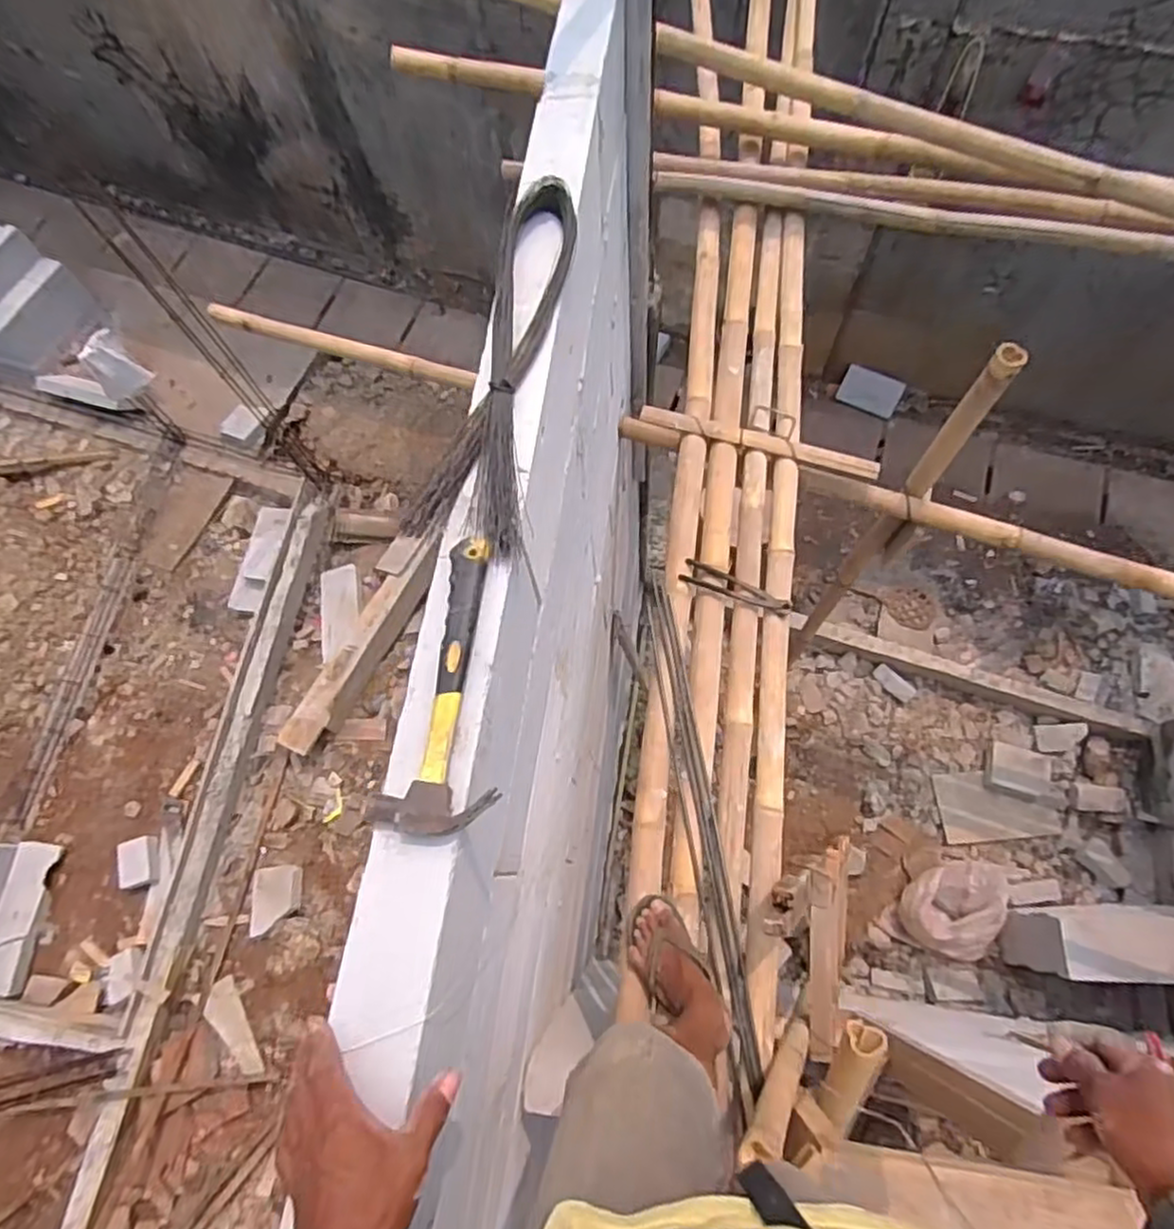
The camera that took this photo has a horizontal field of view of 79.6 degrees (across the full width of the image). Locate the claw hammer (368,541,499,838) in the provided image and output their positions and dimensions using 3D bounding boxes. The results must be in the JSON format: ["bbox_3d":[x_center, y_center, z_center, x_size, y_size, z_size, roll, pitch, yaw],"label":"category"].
[{"bbox_3d":[-0.104,0.057,0.604,0.094,0.023,0.255,11,71,8],"label":"claw hammer"}]

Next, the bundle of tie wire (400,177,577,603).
[{"bbox_3d":[-0.089,-0.263,0.725,0.119,0.043,0.447,3,70,5],"label":"bundle of tie wire"}]

